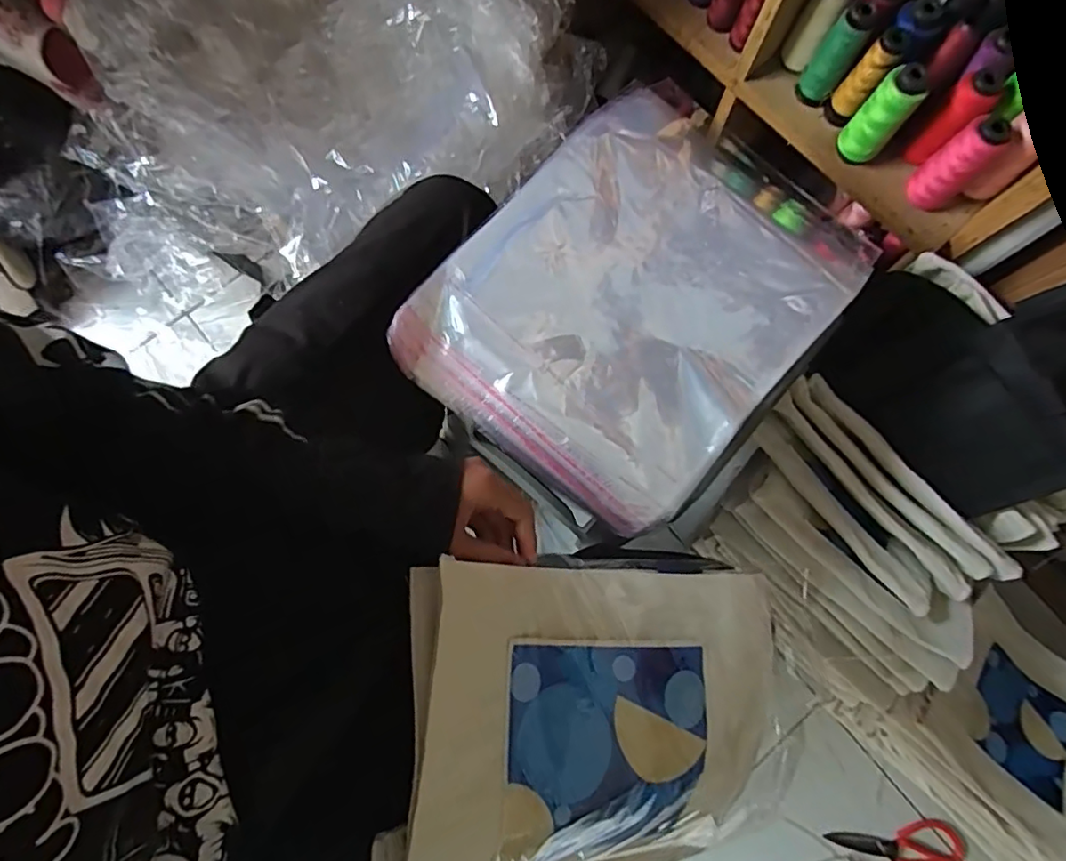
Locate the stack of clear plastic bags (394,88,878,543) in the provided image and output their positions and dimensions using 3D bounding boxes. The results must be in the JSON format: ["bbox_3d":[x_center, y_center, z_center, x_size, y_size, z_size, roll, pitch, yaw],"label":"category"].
[{"bbox_3d":[0.093,-0.120,0.510,0.282,0.034,0.348,41,82,6],"label":"stack of clear plastic bags"}]

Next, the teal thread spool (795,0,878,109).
[{"bbox_3d":[0.350,-0.437,0.668,0.036,0.116,0.035,0,80,-1],"label":"teal thread spool"}]

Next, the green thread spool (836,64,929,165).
[{"bbox_3d":[0.392,-0.354,0.645,0.048,0.111,0.038,35,81,5],"label":"green thread spool"}]

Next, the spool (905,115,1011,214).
[{"bbox_3d":[0.474,-0.297,0.641,0.042,0.112,0.052,-37,83,-7],"label":"spool"}]

